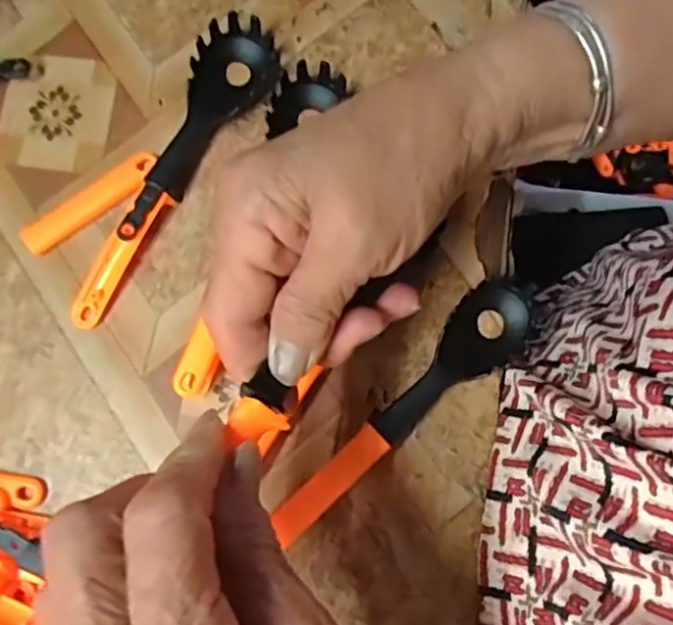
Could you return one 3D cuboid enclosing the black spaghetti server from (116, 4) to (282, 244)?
[{"bbox_3d":[-0.069,-0.093,0.329,0.041,0.020,0.123,27,77,7],"label":"black spaghetti server"}]

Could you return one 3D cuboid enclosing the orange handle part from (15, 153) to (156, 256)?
[{"bbox_3d":[-0.123,-0.056,0.329,0.074,0.006,0.018,-35,78,-9],"label":"orange handle part"}]

